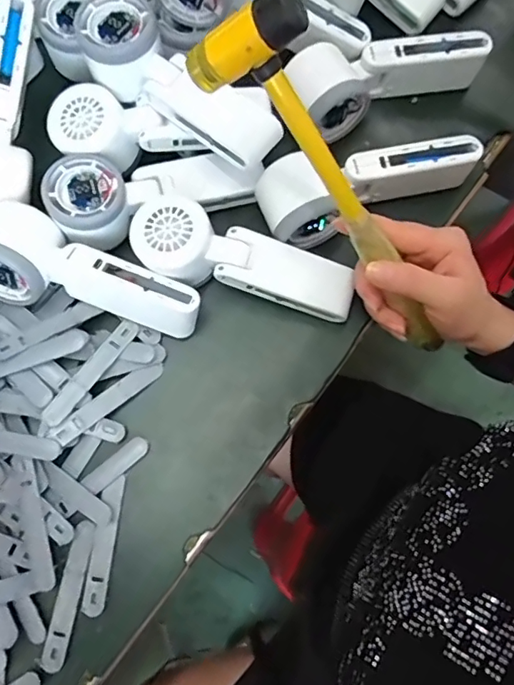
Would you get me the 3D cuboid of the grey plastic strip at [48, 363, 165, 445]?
[{"bbox_3d":[-0.109,0.043,0.375,0.090,0.004,0.015,-36,92,-16],"label":"grey plastic strip"}]

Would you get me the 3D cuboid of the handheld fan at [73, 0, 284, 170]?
[{"bbox_3d":[-0.058,-0.194,0.386,0.161,0.039,0.056,32,76,-18],"label":"handheld fan"}]

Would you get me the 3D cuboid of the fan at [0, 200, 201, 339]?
[{"bbox_3d":[-0.125,-0.041,0.371,0.167,0.063,0.067,26,79,4],"label":"fan"}]

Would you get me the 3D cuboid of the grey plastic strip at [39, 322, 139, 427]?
[{"bbox_3d":[-0.122,0.022,0.377,0.016,0.004,0.093,37,74,-2],"label":"grey plastic strip"}]

